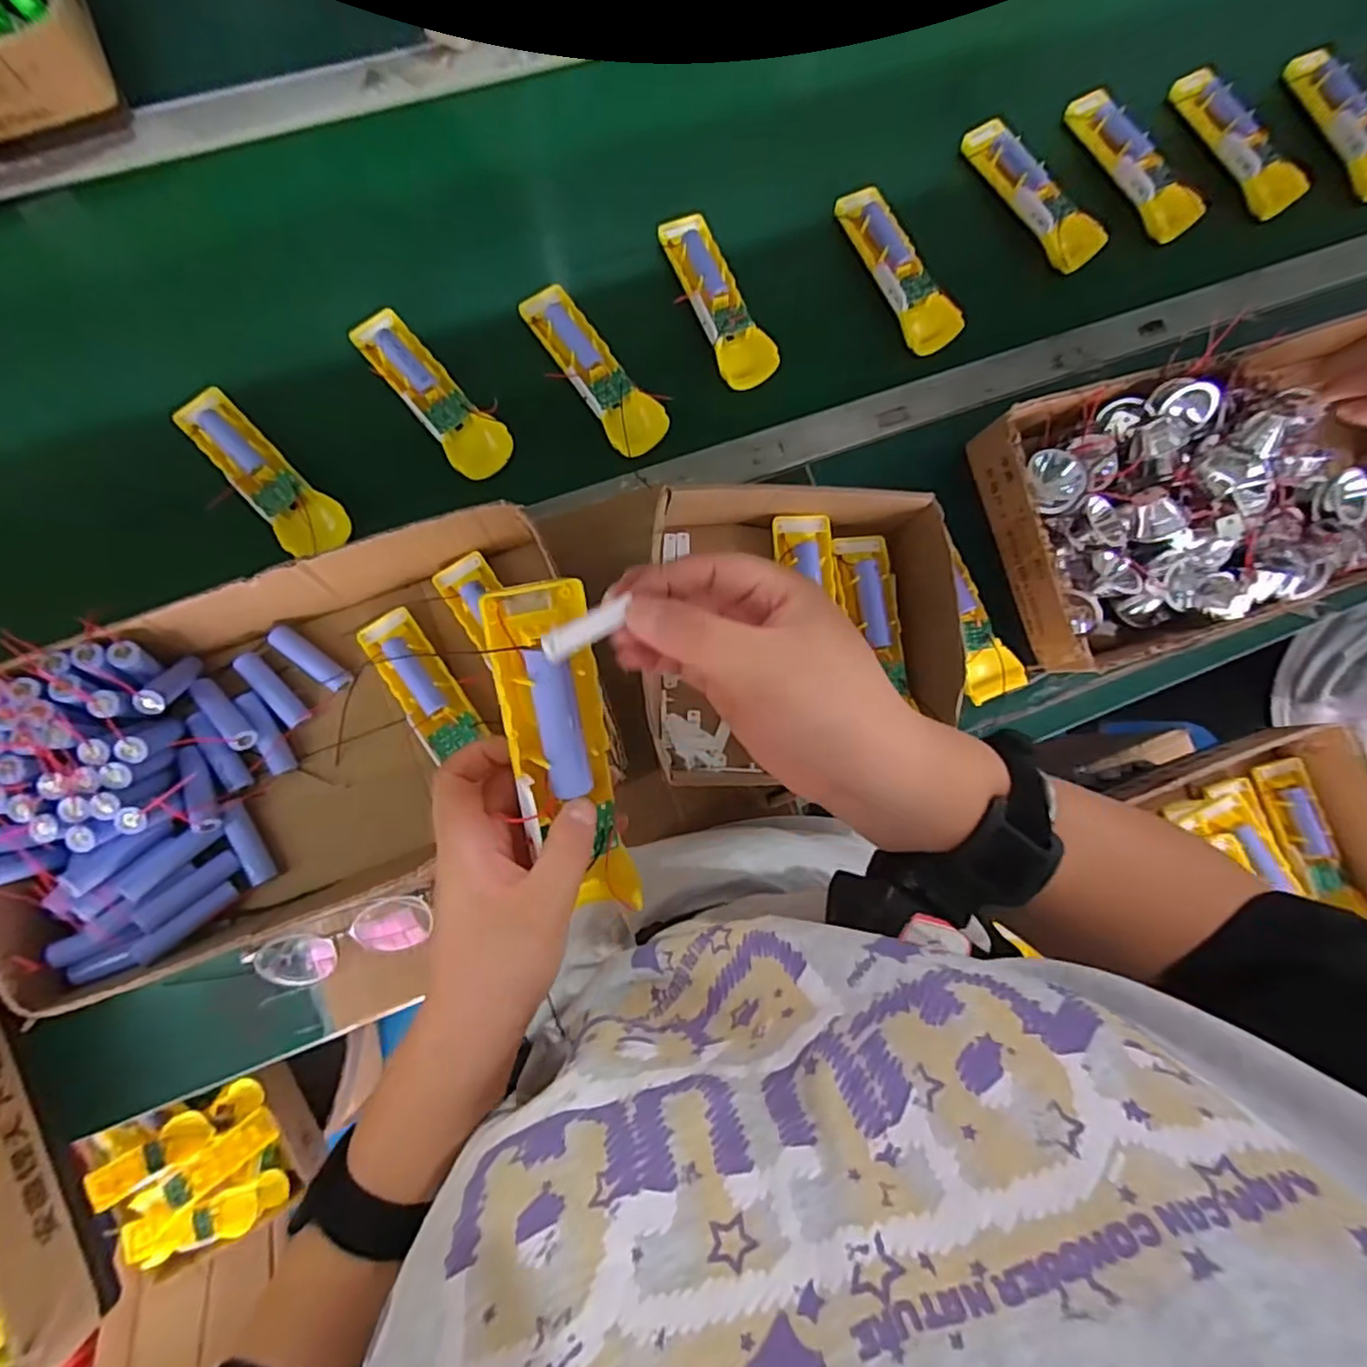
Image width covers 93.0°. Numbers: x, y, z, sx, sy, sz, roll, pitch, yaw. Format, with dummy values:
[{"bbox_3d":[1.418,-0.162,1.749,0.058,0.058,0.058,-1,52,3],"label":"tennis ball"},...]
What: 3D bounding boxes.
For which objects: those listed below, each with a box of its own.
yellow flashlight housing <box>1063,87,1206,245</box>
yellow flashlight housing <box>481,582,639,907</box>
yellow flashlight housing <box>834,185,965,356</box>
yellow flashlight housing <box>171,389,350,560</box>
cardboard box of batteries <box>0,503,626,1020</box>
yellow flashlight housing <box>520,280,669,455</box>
[{"bbox_3d":[0.442,-0.514,0.634,0.051,0.025,0.168,-37,87,-9],"label":"yellow flashlight housing"},{"bbox_3d":[-0.050,0.034,0.282,0.045,0.022,0.152,-15,106,-7],"label":"yellow flashlight housing"},{"bbox_3d":[0.195,-0.381,0.601,0.048,0.030,0.165,-31,86,-8],"label":"yellow flashlight housing"},{"bbox_3d":[-0.334,-0.169,0.516,0.050,0.022,0.161,-42,87,-9],"label":"yellow flashlight housing"},{"bbox_3d":[-0.277,0.040,0.482,0.412,0.097,0.252,-18,84,-7],"label":"cardboard box of batteries"},{"bbox_3d":[-0.080,-0.269,0.553,0.050,0.022,0.168,-37,87,-9],"label":"yellow flashlight housing"}]

